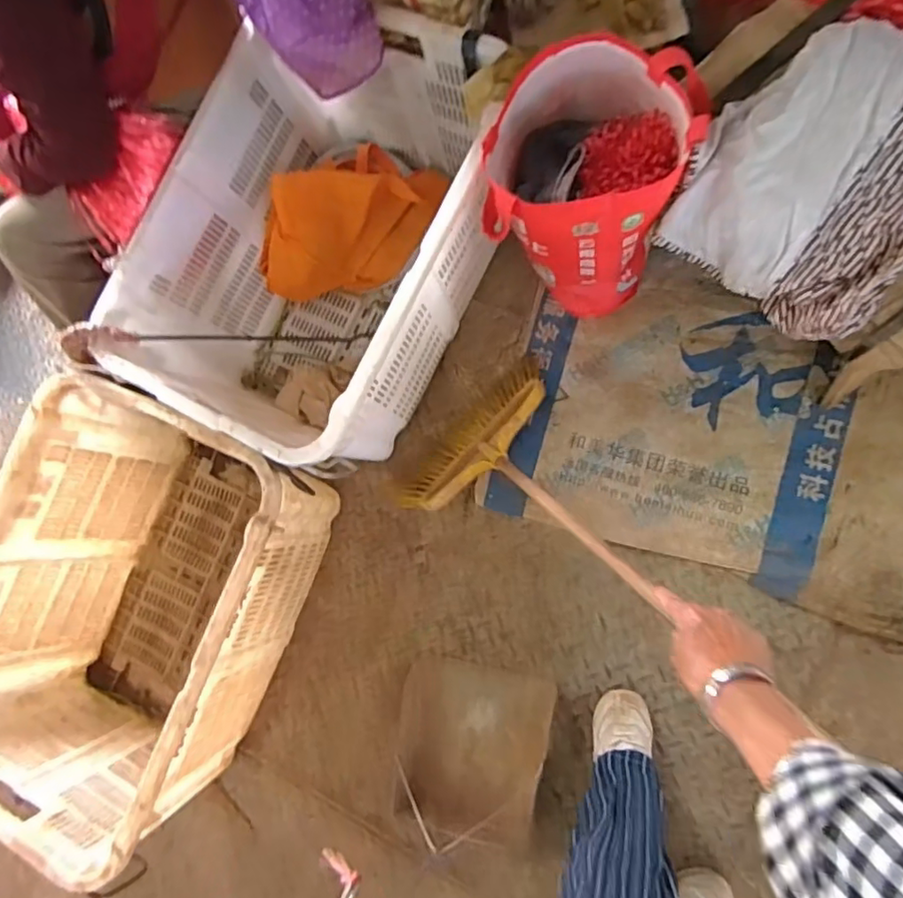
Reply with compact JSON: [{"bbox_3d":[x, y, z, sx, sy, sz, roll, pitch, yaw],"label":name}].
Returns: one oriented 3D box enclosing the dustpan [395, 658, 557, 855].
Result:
[{"bbox_3d":[0.029,0.521,0.991,0.270,0.125,0.276,6,85,5],"label":"dustpan"}]

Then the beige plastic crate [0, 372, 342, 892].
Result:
[{"bbox_3d":[-0.530,0.254,1.020,0.463,0.389,0.635,23,87,6],"label":"beige plastic crate"}]

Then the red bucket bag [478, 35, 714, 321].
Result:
[{"bbox_3d":[0.203,-0.401,0.919,0.274,0.352,0.250,13,86,5],"label":"red bucket bag"}]

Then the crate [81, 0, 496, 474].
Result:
[{"bbox_3d":[-0.211,-0.323,1.021,0.466,0.392,0.657,30,88,6],"label":"crate"}]

